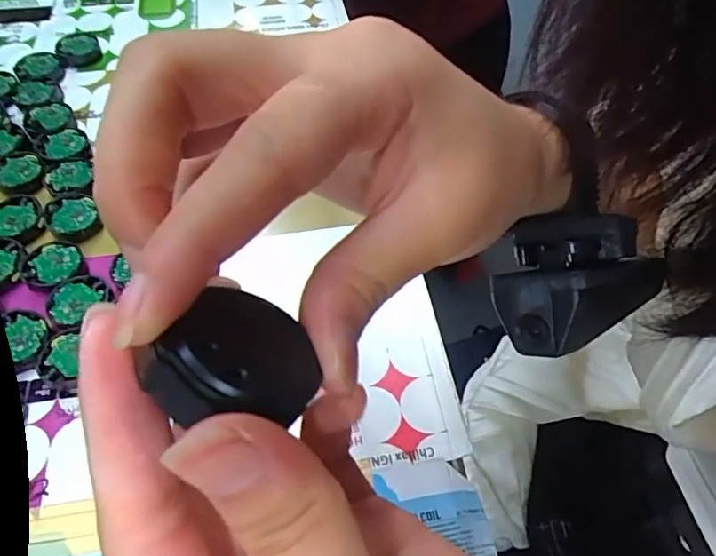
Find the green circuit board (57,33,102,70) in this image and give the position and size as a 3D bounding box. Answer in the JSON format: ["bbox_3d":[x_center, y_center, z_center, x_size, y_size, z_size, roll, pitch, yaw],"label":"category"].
[{"bbox_3d":[-0.207,-0.169,0.402,0.029,0.014,0.024,-23,60,-14],"label":"green circuit board"}]

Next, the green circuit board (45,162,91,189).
[{"bbox_3d":[-0.174,-0.062,0.325,0.025,0.004,0.022,-23,60,-14],"label":"green circuit board"}]

